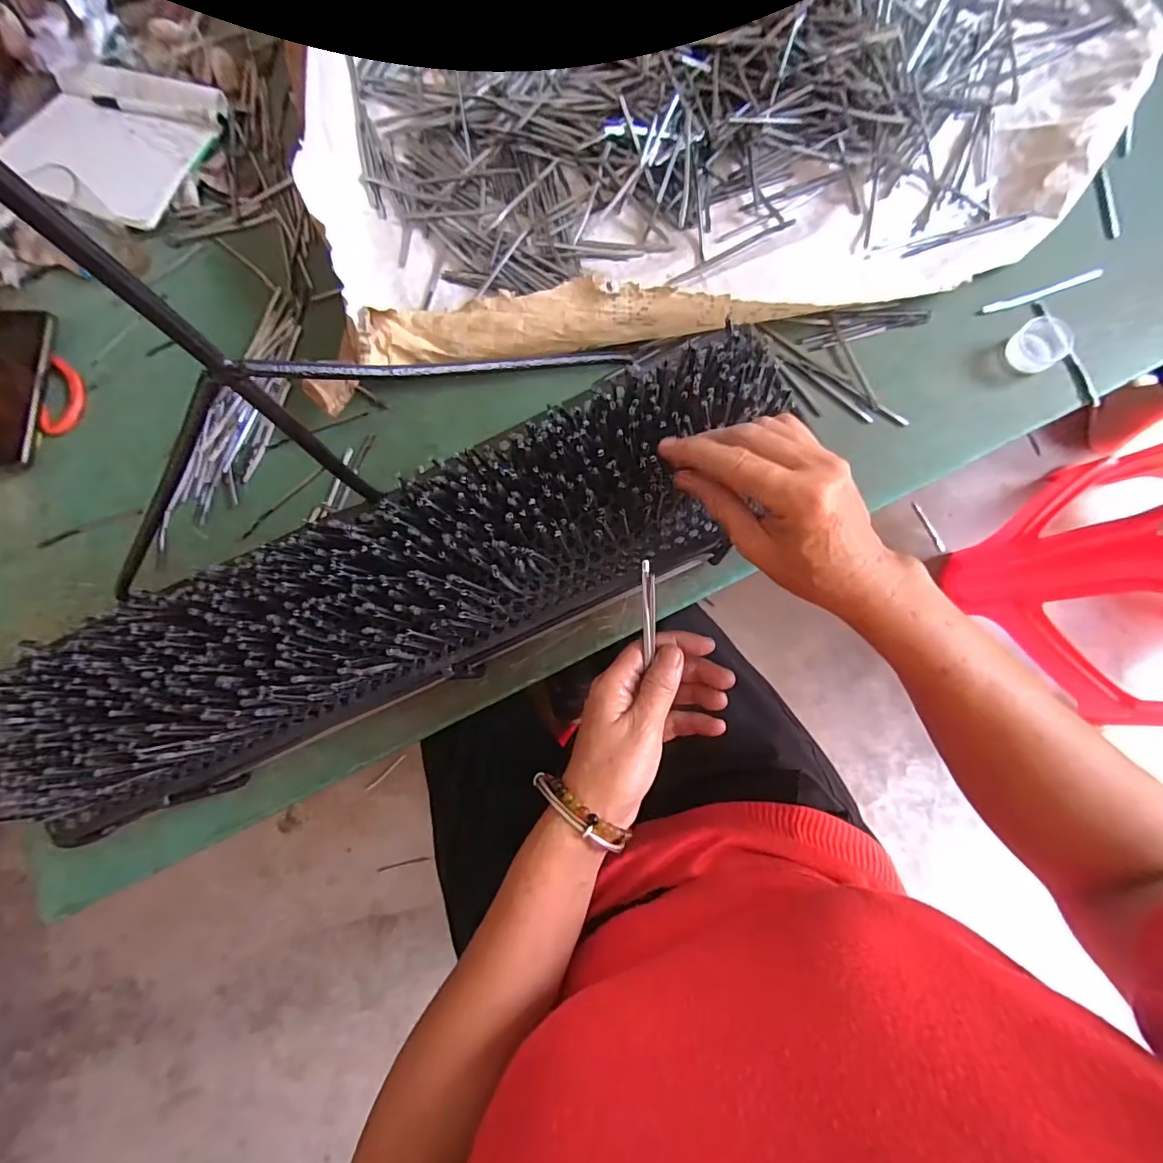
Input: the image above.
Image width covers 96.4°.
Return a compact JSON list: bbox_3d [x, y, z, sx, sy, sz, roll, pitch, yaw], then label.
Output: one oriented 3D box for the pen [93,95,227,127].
[{"bbox_3d":[-0.446,-0.495,0.543,0.161,0.012,0.013,16,83,6],"label":"pen"}]

